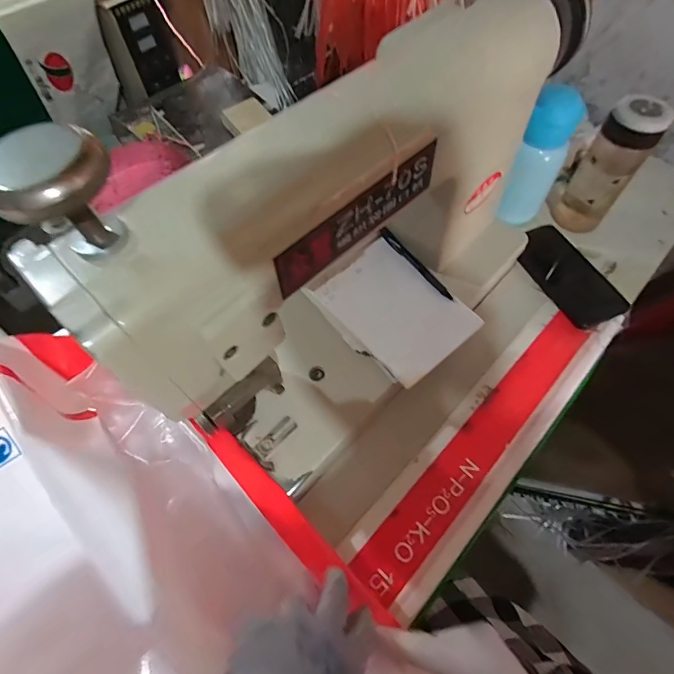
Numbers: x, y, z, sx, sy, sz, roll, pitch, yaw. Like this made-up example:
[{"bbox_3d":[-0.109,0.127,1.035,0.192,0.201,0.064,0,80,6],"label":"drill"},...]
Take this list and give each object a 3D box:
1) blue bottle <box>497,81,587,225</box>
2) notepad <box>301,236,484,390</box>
[{"bbox_3d":[0.273,-0.237,0.553,0.067,0.186,0.056,26,65,16],"label":"blue bottle"},{"bbox_3d":[0.065,-0.033,0.474,0.127,0.012,0.166,-39,66,-17],"label":"notepad"}]

